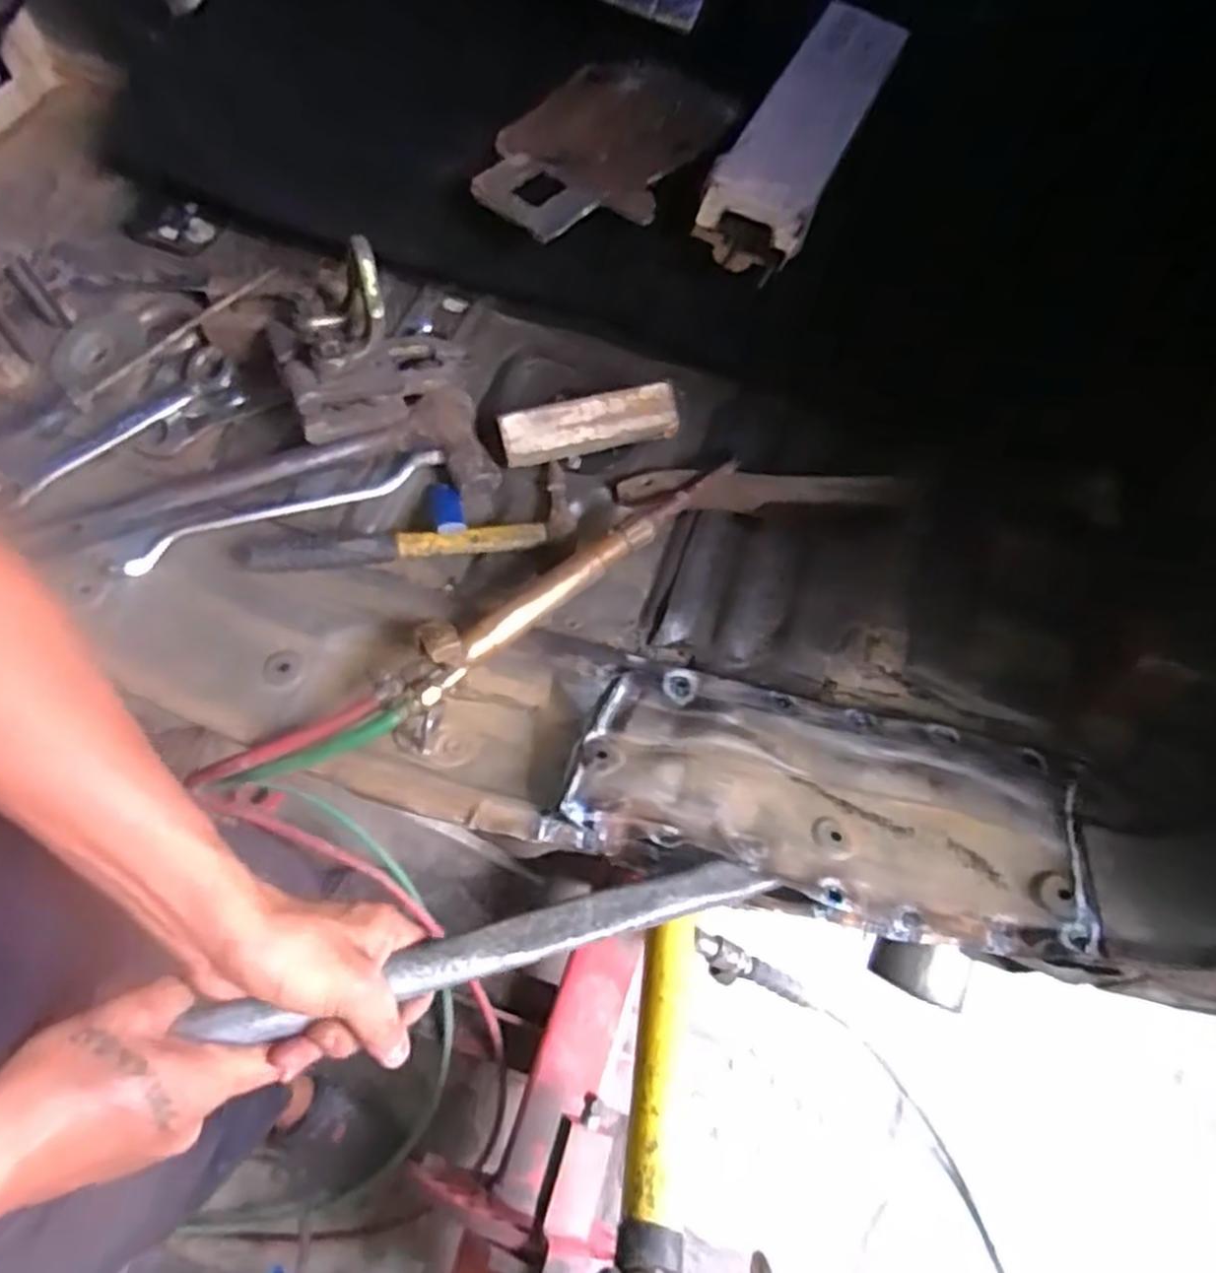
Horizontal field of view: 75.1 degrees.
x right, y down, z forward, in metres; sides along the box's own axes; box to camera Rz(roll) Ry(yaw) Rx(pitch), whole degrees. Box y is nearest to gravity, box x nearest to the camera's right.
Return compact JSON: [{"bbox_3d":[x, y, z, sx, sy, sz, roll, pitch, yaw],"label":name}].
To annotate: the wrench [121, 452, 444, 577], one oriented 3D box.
[{"bbox_3d":[-0.257,-0.106,0.632,0.256,0.029,0.031,-23,68,-12],"label":"wrench"}]

